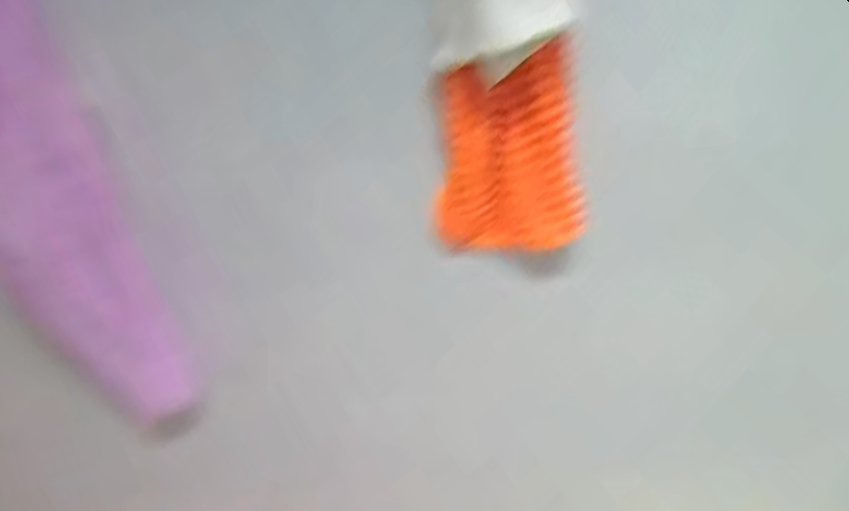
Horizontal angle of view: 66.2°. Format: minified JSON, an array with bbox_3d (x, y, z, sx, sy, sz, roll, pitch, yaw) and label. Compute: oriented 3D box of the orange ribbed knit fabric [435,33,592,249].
[{"bbox_3d":[0.080,-0.087,0.614,0.132,0.188,0.057,-10,29,-8],"label":"orange ribbed knit fabric"}]

